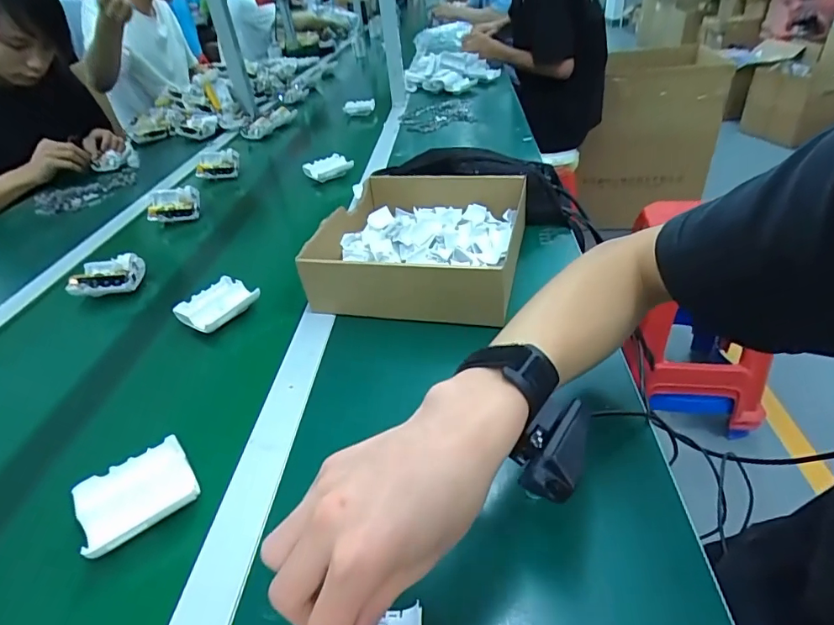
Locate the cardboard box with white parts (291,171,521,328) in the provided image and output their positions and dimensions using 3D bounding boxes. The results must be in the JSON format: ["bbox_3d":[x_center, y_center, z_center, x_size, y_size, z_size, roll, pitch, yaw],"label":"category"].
[{"bbox_3d":[0.005,-0.092,0.607,0.225,0.074,0.242,3,37,14],"label":"cardboard box with white parts"}]

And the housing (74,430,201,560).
[{"bbox_3d":[-0.215,0.137,0.369,0.079,0.013,0.067,-27,40,-25],"label":"housing"}]

